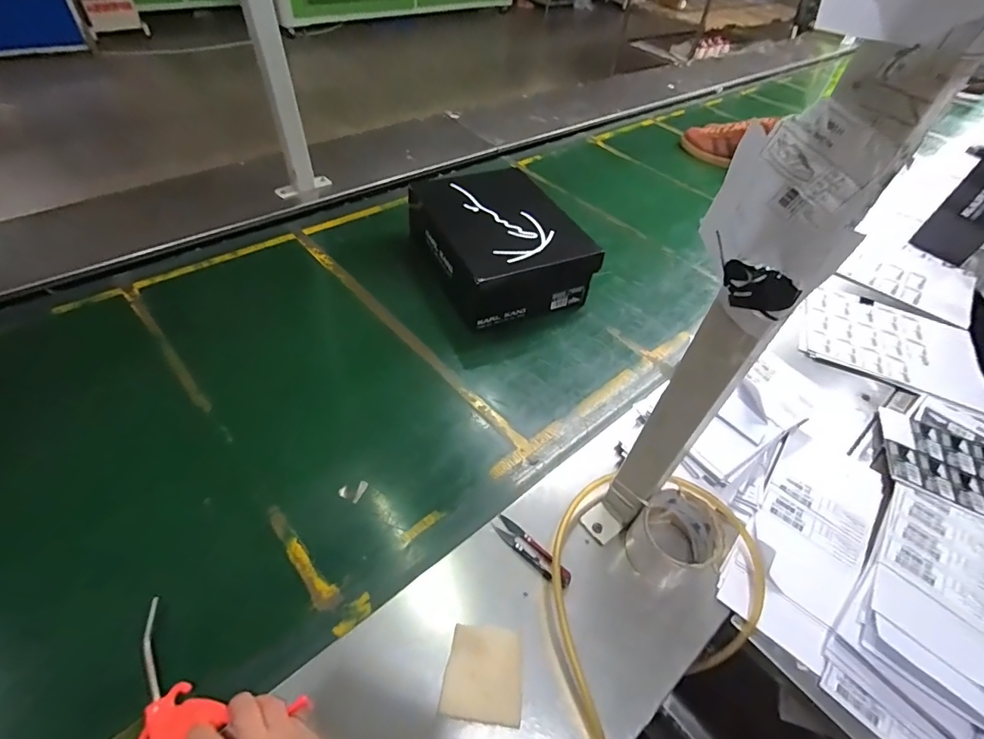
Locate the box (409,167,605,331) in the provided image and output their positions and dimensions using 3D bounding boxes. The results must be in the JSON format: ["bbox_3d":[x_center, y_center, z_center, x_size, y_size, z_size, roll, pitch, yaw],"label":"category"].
[{"bbox_3d":[0.010,-0.241,0.862,0.236,0.101,0.319,-18,52,-20],"label":"box"}]

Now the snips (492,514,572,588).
[{"bbox_3d":[0.044,0.202,0.520,0.101,0.009,0.024,36,54,24],"label":"snips"}]

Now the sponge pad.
[{"bbox_3d":[-0.007,0.287,0.440,0.071,0.020,0.073,7,48,1],"label":"sponge pad"}]

